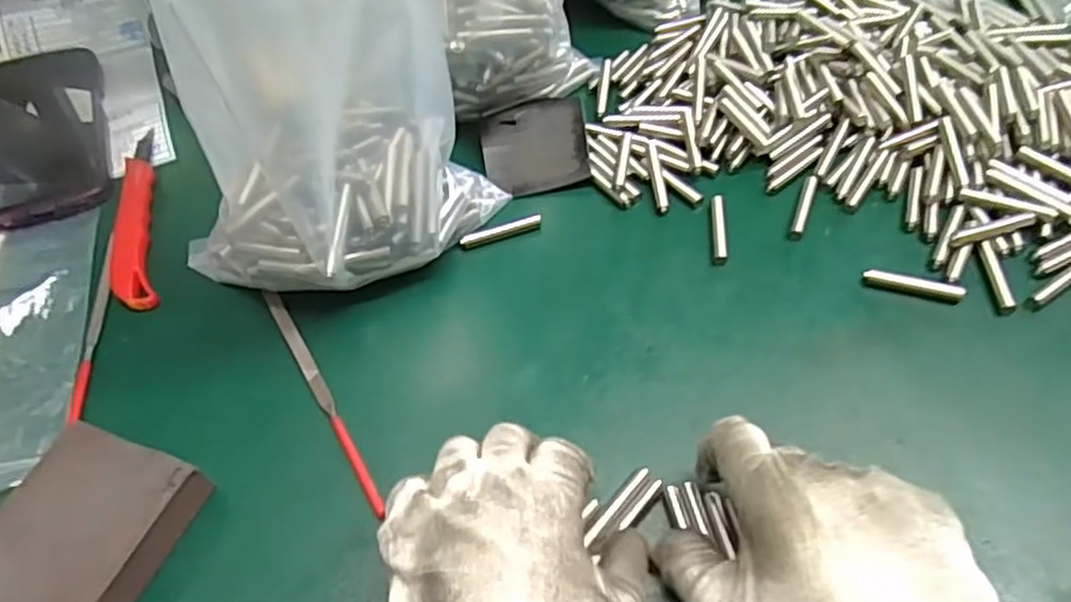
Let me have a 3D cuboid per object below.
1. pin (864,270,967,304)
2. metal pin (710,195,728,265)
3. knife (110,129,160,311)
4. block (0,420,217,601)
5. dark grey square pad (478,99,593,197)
[{"bbox_3d":[0.197,-0.008,0.379,0.047,0.007,0.009,13,54,13],"label":"pin"},{"bbox_3d":[0.104,-0.041,0.412,0.008,0.007,0.048,3,53,6],"label":"metal pin"},{"bbox_3d":[-0.246,-0.053,0.446,0.023,0.010,0.154,-17,53,-9],"label":"knife"},{"bbox_3d":[-0.195,0.100,0.314,0.067,0.027,0.079,15,55,15],"label":"block"},{"bbox_3d":[0.000,-0.096,0.452,0.064,0.005,0.063,-10,67,-1],"label":"dark grey square pad"}]

